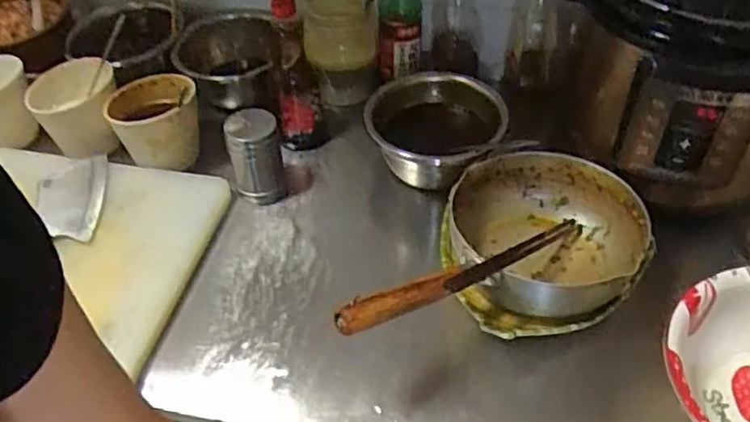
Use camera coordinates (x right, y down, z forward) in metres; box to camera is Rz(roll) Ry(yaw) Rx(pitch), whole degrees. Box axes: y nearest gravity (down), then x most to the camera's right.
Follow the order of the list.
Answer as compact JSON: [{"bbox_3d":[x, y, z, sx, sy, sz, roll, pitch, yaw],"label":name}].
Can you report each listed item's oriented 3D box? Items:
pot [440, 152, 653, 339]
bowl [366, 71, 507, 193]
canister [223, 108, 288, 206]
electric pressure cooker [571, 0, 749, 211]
[{"bbox_3d":[0.186,0.035,0.703,0.208,0.087,0.208,-1,44,1],"label":"pot"},{"bbox_3d":[0.074,-0.097,0.826,0.160,0.083,0.161,-1,44,1],"label":"bowl"},{"bbox_3d":[-0.146,-0.067,0.797,0.062,0.111,0.053,-8,45,-6],"label":"canister"},{"bbox_3d":[0.359,-0.165,0.733,0.239,0.206,0.258,-6,45,-5],"label":"electric pressure cooker"}]

